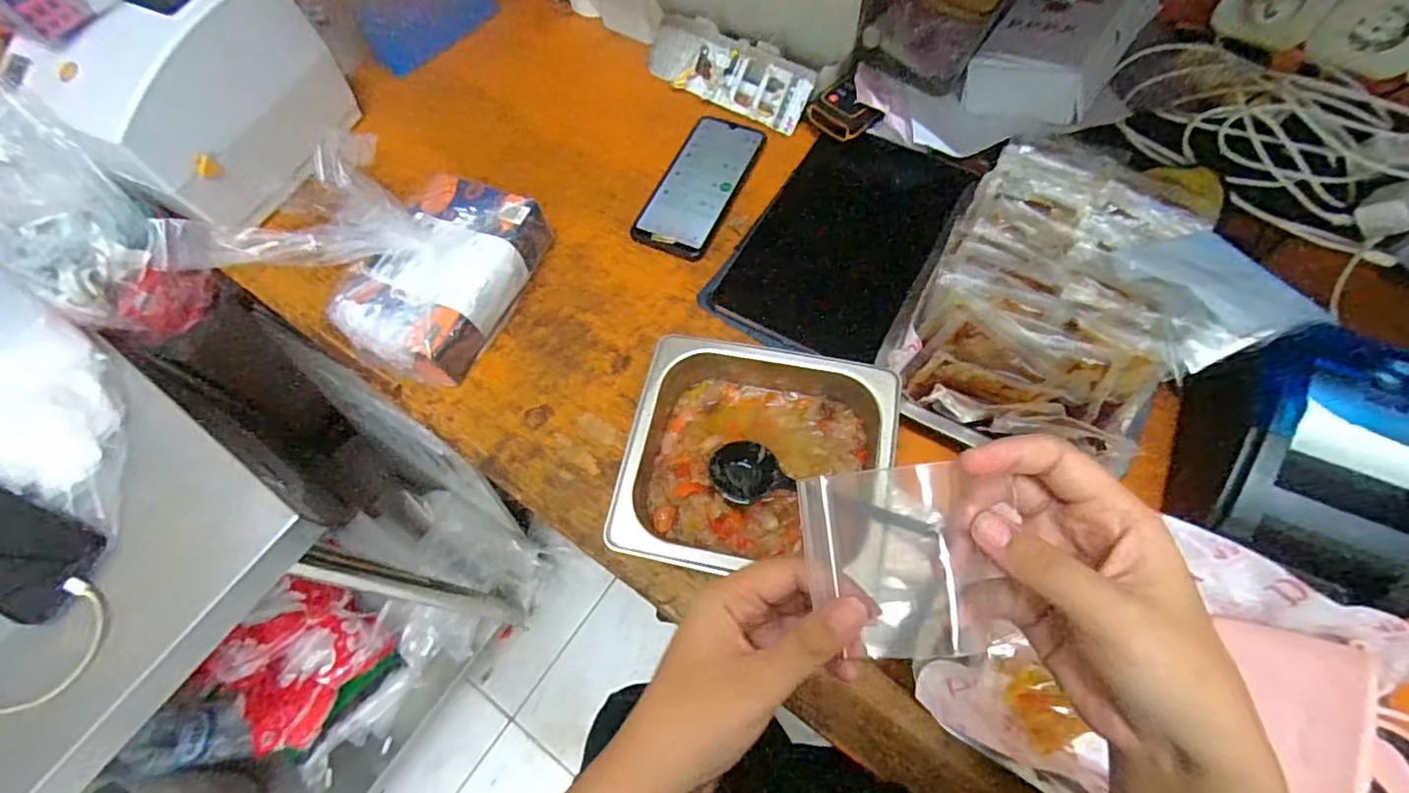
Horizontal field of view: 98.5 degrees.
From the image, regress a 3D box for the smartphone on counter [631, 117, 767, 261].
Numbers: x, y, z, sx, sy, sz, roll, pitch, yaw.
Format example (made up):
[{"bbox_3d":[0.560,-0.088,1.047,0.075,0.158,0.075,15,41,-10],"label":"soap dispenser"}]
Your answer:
[{"bbox_3d":[-0.004,-0.217,0.620,0.080,0.011,0.176,21,68,13],"label":"smartphone on counter"}]

